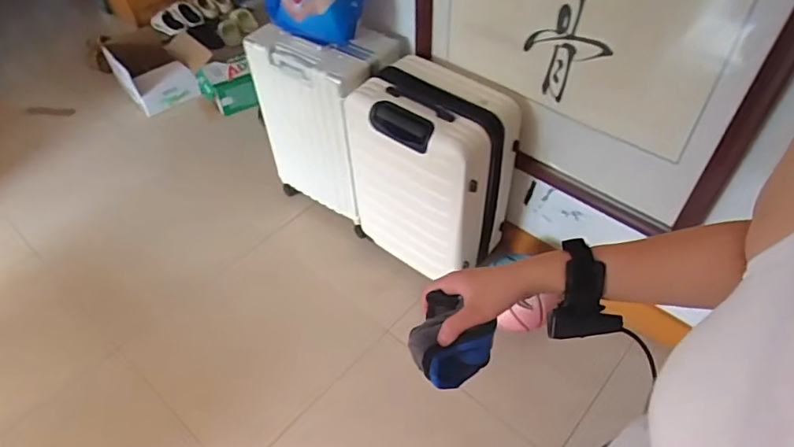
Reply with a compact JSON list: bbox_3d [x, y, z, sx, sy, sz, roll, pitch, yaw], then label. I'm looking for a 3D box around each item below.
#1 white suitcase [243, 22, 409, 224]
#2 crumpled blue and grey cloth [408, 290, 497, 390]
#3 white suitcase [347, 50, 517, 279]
[{"bbox_3d":[-0.228,-0.364,1.849,0.458,0.612,0.296,24,53,23],"label":"white suitcase"},{"bbox_3d":[0.052,0.130,0.578,0.087,0.051,0.083,34,57,29],"label":"crumpled blue and grey cloth"},{"bbox_3d":[0.087,-0.160,1.621,0.460,0.538,0.286,27,54,25],"label":"white suitcase"}]

